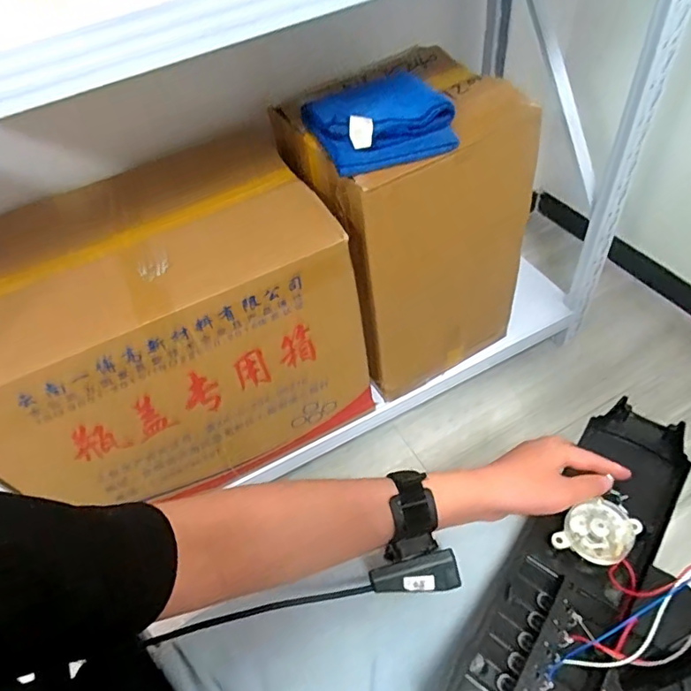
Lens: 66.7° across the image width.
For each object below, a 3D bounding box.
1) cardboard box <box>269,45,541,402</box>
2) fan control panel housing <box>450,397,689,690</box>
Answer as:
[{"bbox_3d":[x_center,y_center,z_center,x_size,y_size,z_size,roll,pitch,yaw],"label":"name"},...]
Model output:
[{"bbox_3d":[0.102,-0.214,0.984,0.329,0.559,0.328,-27,56,-14],"label":"cardboard box"},{"bbox_3d":[0.191,0.188,0.425,0.098,0.066,0.357,31,61,25],"label":"fan control panel housing"}]

